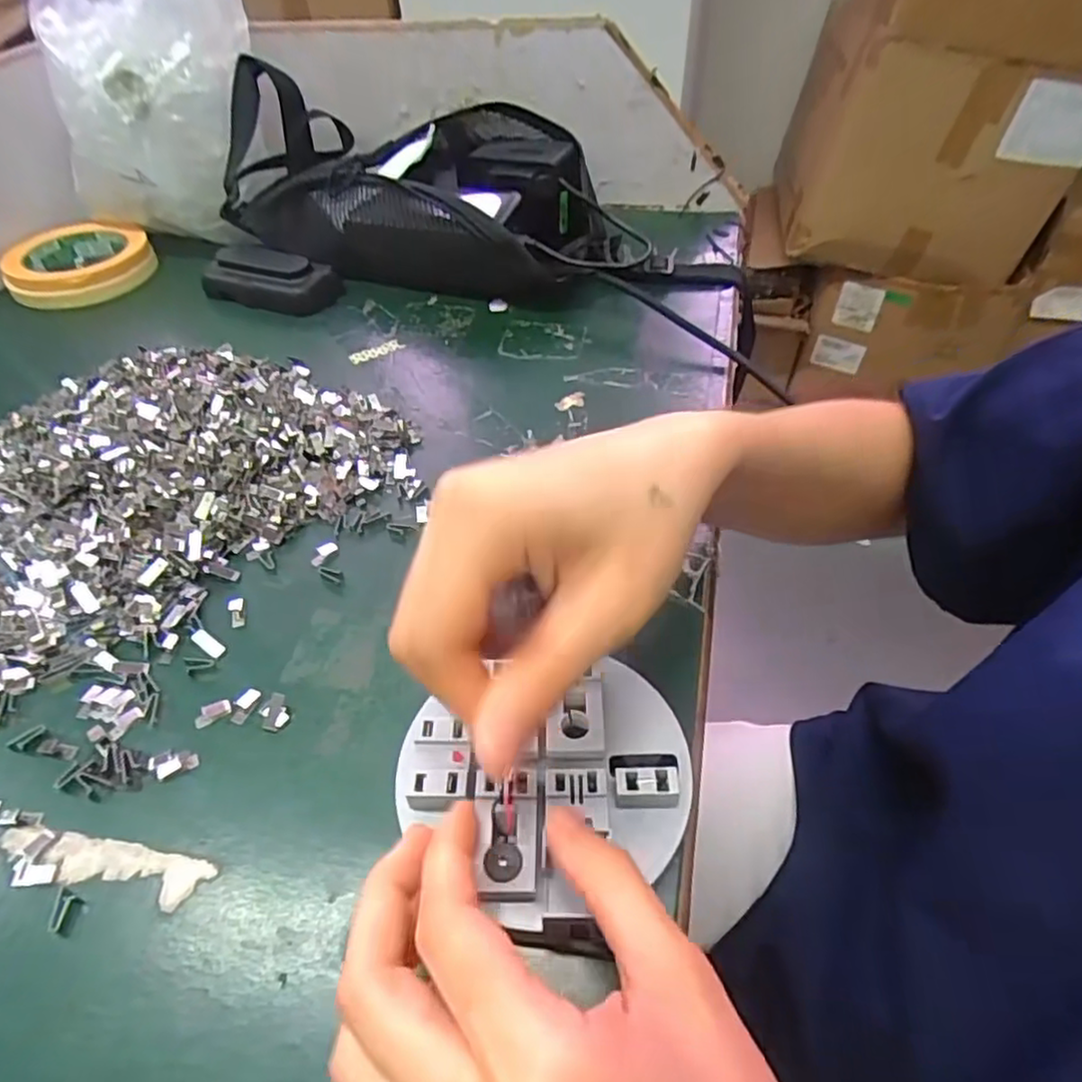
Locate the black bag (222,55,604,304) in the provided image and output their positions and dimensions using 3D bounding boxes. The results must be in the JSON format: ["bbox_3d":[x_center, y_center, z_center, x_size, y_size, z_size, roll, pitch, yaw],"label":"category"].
[{"bbox_3d":[-0.105,-0.274,0.526,0.315,0.088,0.148,20,51,20],"label":"black bag"}]

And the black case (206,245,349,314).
[{"bbox_3d":[-0.209,-0.199,0.506,0.109,0.027,0.039,8,48,10],"label":"black case"}]

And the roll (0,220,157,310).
[{"bbox_3d":[-0.383,-0.233,0.560,0.108,0.027,0.110,-1,47,2],"label":"roll"}]

